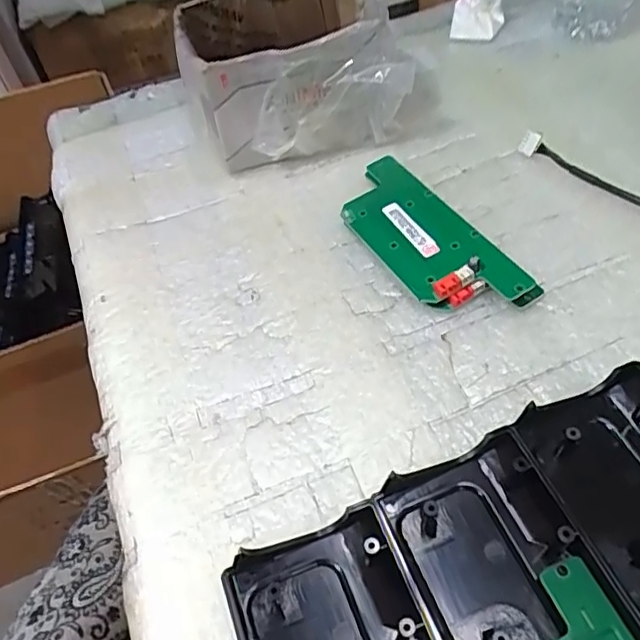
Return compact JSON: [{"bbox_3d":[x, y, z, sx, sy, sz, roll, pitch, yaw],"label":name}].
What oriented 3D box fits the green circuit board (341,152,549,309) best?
[{"bbox_3d":[0.058,-0.052,0.343,0.054,0.018,0.137,-26,55,-14],"label":"green circuit board"}]

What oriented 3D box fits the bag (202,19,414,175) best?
[{"bbox_3d":[-0.005,-0.139,0.378,0.121,0.067,0.034,-19,54,-9],"label":"bag"}]

